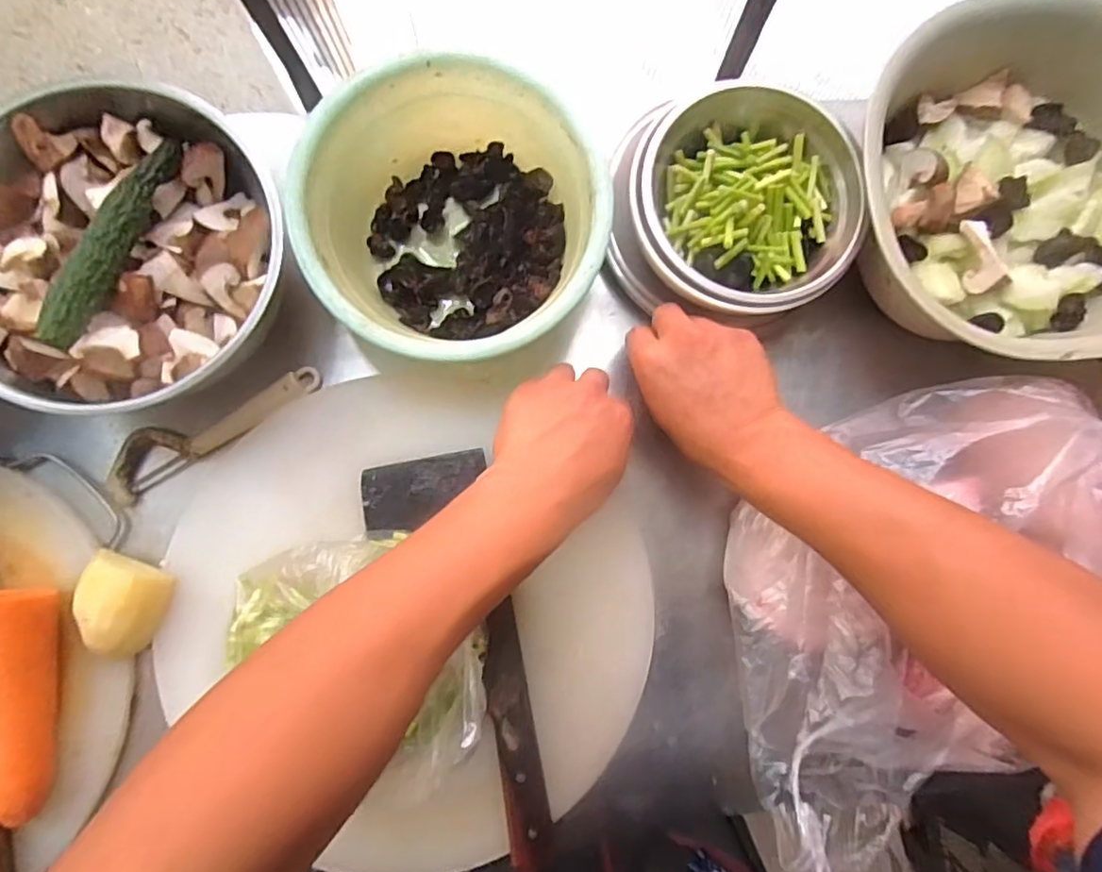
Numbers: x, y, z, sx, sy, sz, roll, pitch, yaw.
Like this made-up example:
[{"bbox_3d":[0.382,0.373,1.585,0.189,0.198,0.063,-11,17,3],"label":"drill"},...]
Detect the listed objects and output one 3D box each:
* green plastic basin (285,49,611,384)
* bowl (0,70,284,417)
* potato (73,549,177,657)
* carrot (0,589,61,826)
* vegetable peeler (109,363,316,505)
[{"bbox_3d":[-0.074,-0.158,0.458,0.208,0.086,0.205,0,85,-4],"label":"green plastic basin"},{"bbox_3d":[-0.307,-0.132,0.431,0.223,0.099,0.236,0,85,-4],"label":"bowl"},{"bbox_3d":[-0.318,0.124,0.438,0.061,0.037,0.068,27,83,-1],"label":"potato"},{"bbox_3d":[-0.370,0.184,0.411,0.049,0.043,0.157,-5,85,-5],"label":"carrot"},{"bbox_3d":[-0.265,-0.010,0.467,0.175,0.010,0.041,-33,88,-6],"label":"vegetable peeler"}]

